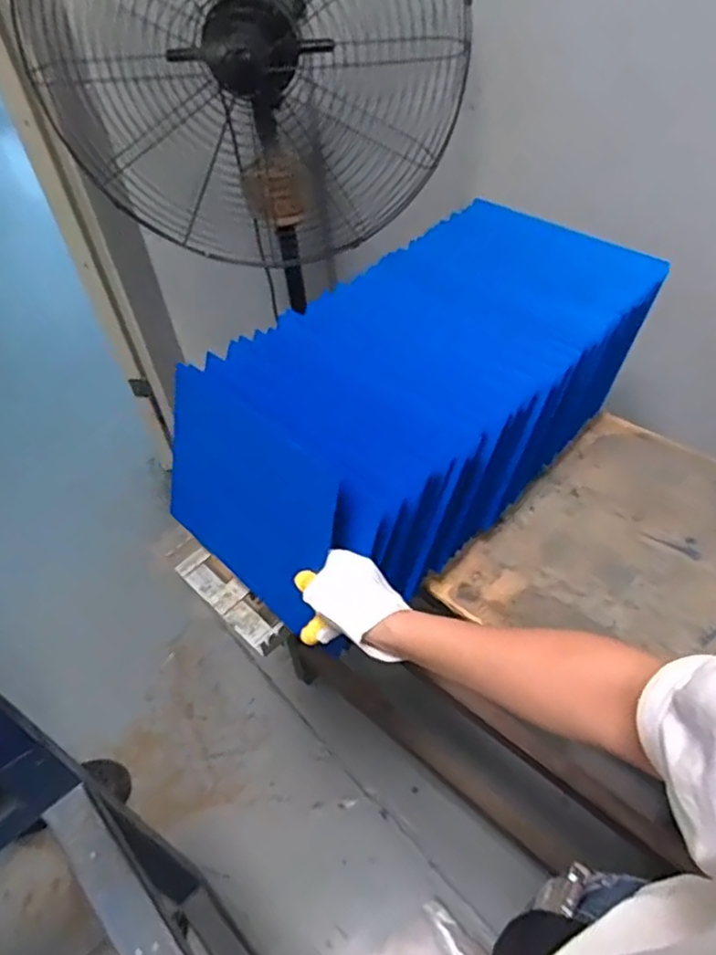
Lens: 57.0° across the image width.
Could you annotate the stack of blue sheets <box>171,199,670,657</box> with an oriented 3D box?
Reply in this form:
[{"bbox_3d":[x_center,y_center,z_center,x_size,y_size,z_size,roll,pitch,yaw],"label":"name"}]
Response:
[{"bbox_3d":[0.078,-0.106,0.805,0.589,0.194,0.293,-35,55,-24],"label":"stack of blue sheets"}]

